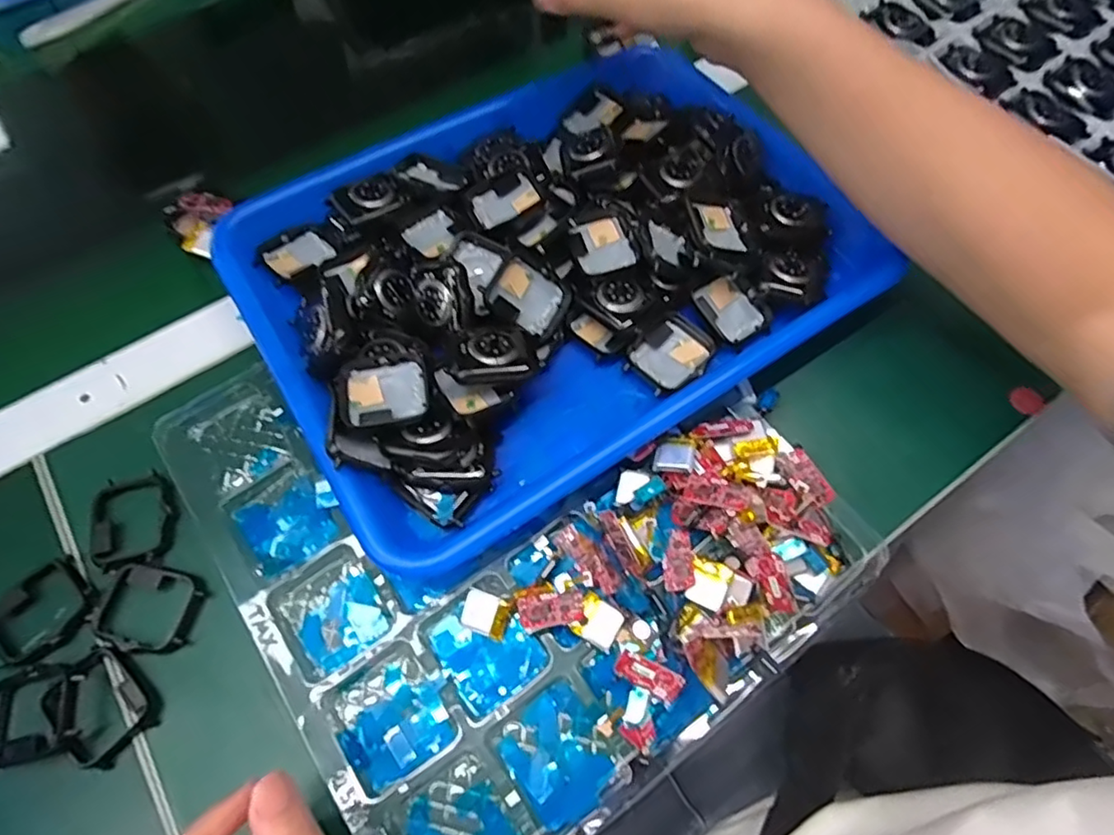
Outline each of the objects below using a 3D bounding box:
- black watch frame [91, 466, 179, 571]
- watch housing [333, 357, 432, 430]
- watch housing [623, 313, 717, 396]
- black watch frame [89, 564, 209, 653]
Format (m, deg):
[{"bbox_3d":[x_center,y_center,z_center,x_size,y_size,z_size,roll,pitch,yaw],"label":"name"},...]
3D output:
[{"bbox_3d":[-0.210,0.050,0.296,0.040,0.007,0.045,-18,65,-7],"label":"black watch frame"},{"bbox_3d":[-0.082,-0.011,0.287,0.042,0.007,0.032,-14,64,-5],"label":"watch housing"},{"bbox_3d":[0.060,-0.034,0.319,0.037,0.008,0.045,40,71,18],"label":"watch housing"},{"bbox_3d":[-0.190,0.089,0.279,0.048,0.005,0.037,12,65,7],"label":"black watch frame"}]

